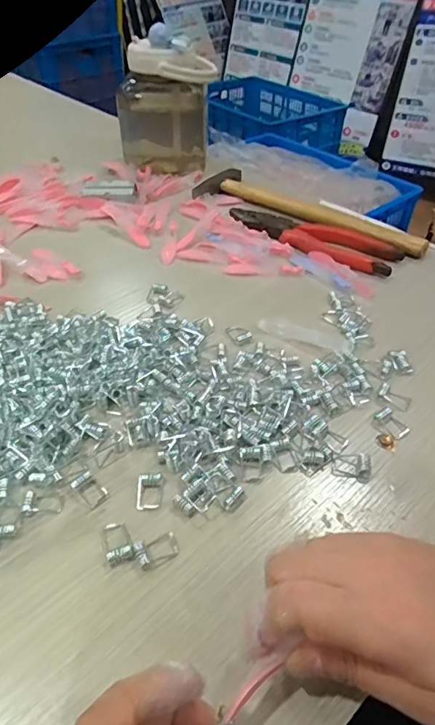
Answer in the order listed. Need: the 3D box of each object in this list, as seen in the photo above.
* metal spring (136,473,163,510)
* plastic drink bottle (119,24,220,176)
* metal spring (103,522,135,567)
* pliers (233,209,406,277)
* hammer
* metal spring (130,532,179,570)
[{"bbox_3d":[-0.041,0.077,0.292,0.015,0.007,0.021,0,43,-1],"label":"metal spring"},{"bbox_3d":[-0.067,-0.336,0.633,0.123,0.149,0.093,-6,44,-7],"label":"plastic drink bottle"},{"bbox_3d":[-0.056,0.099,0.269,0.015,0.007,0.025,-13,45,-14],"label":"metal spring"},{"bbox_3d":[0.101,-0.136,0.509,0.187,0.013,0.060,34,52,30],"label":"pliers"},{"bbox_3d":[0.098,-0.177,0.553,0.291,0.017,0.049,29,50,30],"label":"hammer"},{"bbox_3d":[-0.033,0.102,0.264,0.023,0.007,0.014,-18,46,-19],"label":"metal spring"}]

